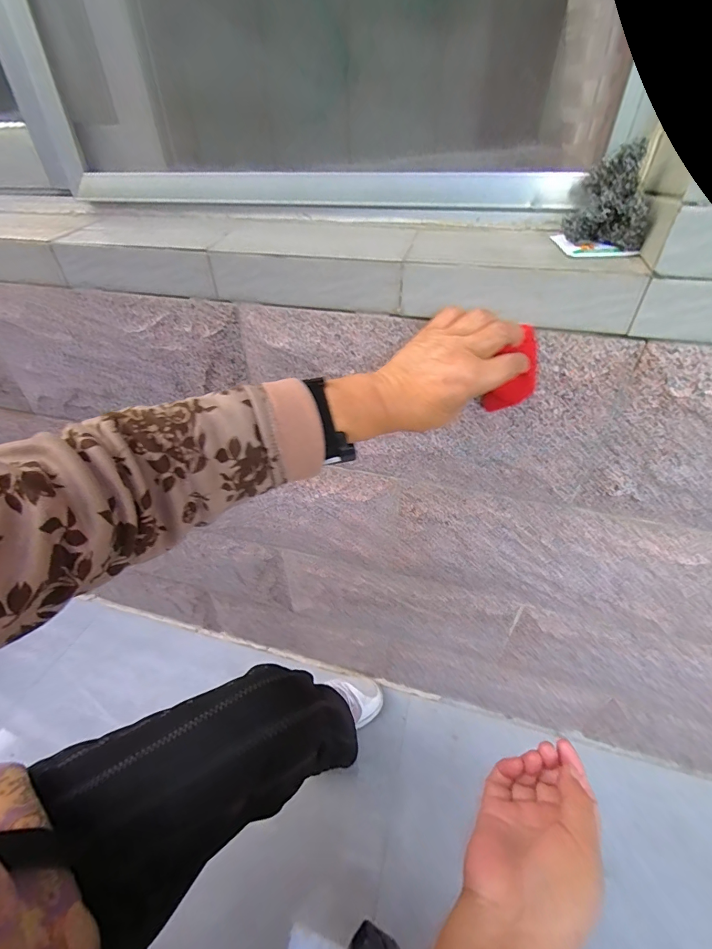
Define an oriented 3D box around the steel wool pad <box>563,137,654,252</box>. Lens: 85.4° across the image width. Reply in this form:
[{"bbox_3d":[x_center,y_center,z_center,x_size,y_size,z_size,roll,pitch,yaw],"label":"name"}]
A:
[{"bbox_3d":[0.219,-0.234,0.325,0.063,0.067,0.042,21,45,24],"label":"steel wool pad"}]

